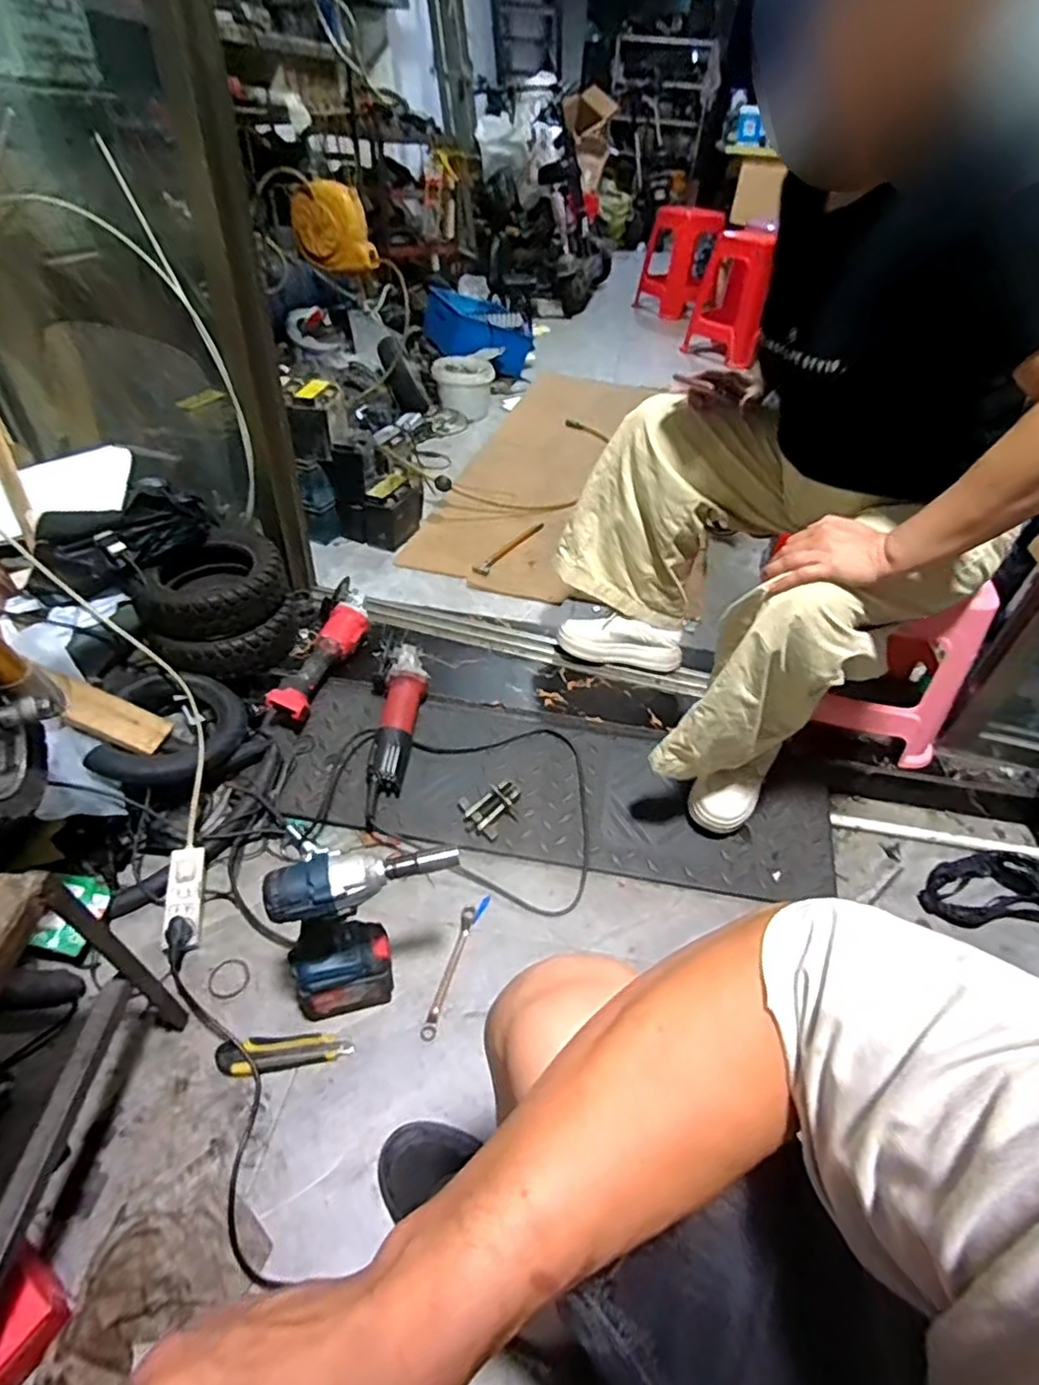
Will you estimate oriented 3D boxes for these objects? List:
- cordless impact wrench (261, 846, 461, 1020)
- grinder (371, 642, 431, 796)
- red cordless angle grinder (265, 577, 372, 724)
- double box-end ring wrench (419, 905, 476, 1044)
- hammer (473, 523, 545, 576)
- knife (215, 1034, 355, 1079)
[{"bbox_3d":[-0.178,0.290,0.770,0.203,0.270,0.071,-10,44,-16],"label":"cordless impact wrench"},{"bbox_3d":[-0.214,0.040,1.101,0.089,0.072,0.274,4,63,-1],"label":"grinder"},{"bbox_3d":[-0.372,-0.081,1.192,0.115,0.094,0.332,17,43,13],"label":"red cordless angle grinder"},{"bbox_3d":[-0.097,0.388,0.888,0.020,0.015,0.191,12,43,8],"label":"double box-end ring wrench"},{"bbox_3d":[-0.022,-0.359,1.549,0.044,0.026,0.260,27,46,22],"label":"hammer"},{"bbox_3d":[-0.294,0.452,0.792,0.164,0.014,0.041,-1,42,-7],"label":"knife"}]

